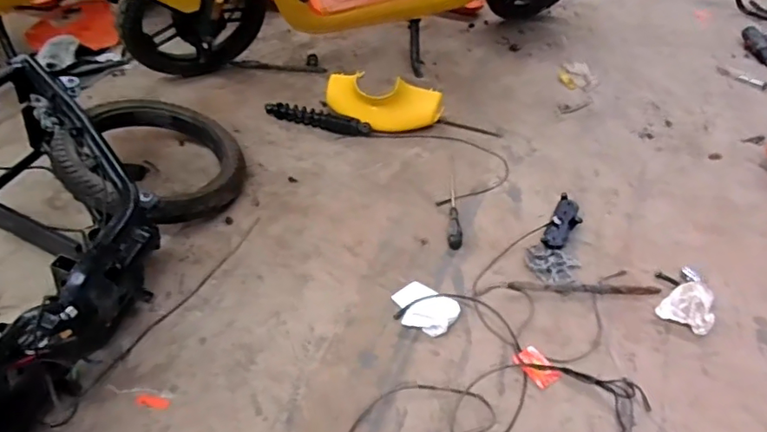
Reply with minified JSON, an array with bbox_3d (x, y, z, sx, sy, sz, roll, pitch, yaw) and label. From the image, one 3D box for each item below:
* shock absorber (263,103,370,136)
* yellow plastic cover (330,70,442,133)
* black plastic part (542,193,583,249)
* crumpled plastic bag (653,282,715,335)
[{"bbox_3d":[-0.169,-0.246,1.386,0.285,0.039,0.055,19,46,16],"label":"shock absorber"},{"bbox_3d":[-0.005,-0.277,1.361,0.293,0.119,0.082,8,44,6],"label":"yellow plastic cover"},{"bbox_3d":[0.375,0.018,1.139,0.055,0.033,0.166,21,47,18],"label":"black plastic part"},{"bbox_3d":[0.561,0.161,1.003,0.086,0.021,0.108,27,49,23],"label":"crumpled plastic bag"}]

